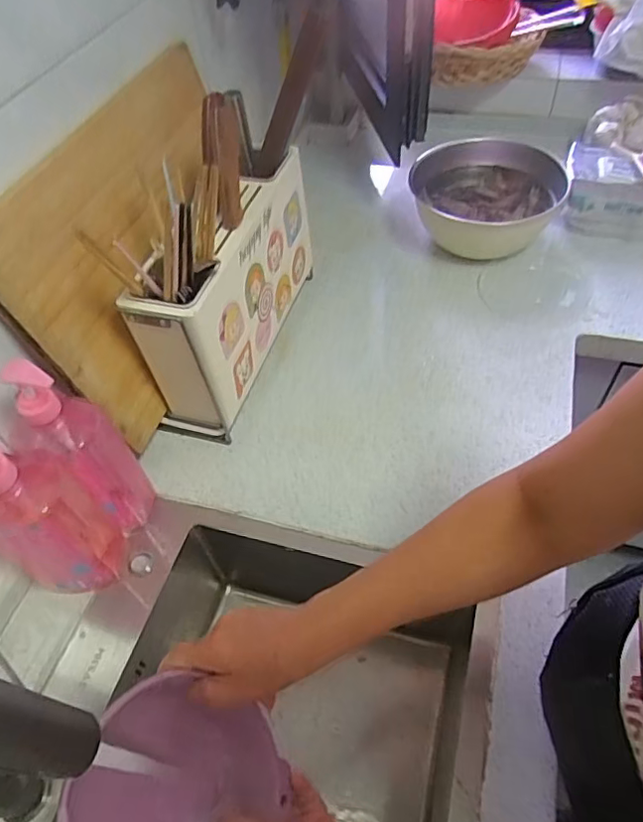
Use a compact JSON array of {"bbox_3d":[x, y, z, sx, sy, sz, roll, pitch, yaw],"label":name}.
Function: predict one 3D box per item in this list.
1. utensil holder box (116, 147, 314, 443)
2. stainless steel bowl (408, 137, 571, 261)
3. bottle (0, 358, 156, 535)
[{"bbox_3d":[-0.121,-0.163,0.779,0.109,0.247,0.342,11,55,13],"label":"utensil holder box"},{"bbox_3d":[0.280,-0.356,0.966,0.243,0.121,0.266,-2,53,3],"label":"stainless steel bowl"},{"bbox_3d":[-0.264,0.038,0.606,0.089,0.263,0.084,-39,59,-22],"label":"bottle"}]

